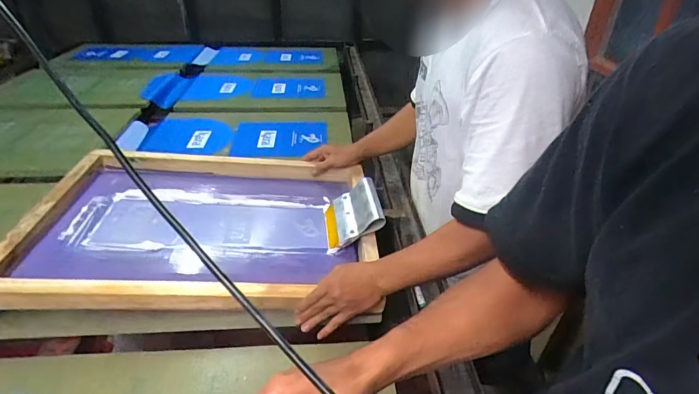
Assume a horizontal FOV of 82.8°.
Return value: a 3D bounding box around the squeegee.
[{"bbox_3d":[0.005,0.027,0.841,0.133,0.031,0.147,-34,35,15],"label":"squeegee"}]

